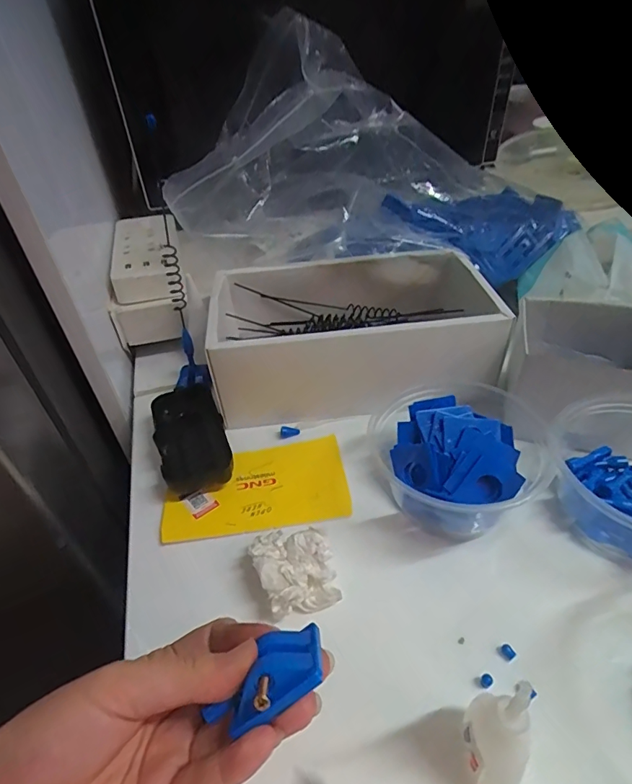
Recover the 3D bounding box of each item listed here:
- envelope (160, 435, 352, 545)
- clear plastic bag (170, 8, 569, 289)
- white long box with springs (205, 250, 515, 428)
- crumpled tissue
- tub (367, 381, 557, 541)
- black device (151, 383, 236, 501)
[{"bbox_3d":[-0.045,0.073,0.342,0.134,0.005,0.077,-8,40,-5],"label":"envelope"},{"bbox_3d":[0.056,-0.237,0.466,0.386,0.198,0.177,-3,40,1],"label":"clear plastic bag"},{"bbox_3d":[0.035,-0.053,0.414,0.241,0.086,0.144,-4,40,0],"label":"white long box with springs"},{"bbox_3d":[-0.013,0.110,0.280,0.045,0.025,0.053,-19,42,-17],"label":"crumpled tissue"},{"bbox_3d":[0.098,0.048,0.317,0.094,0.055,0.096,-18,42,-15],"label":"tub"},{"bbox_3d":[-0.102,0.038,0.371,0.054,0.024,0.103,-15,41,-13],"label":"black device"}]

